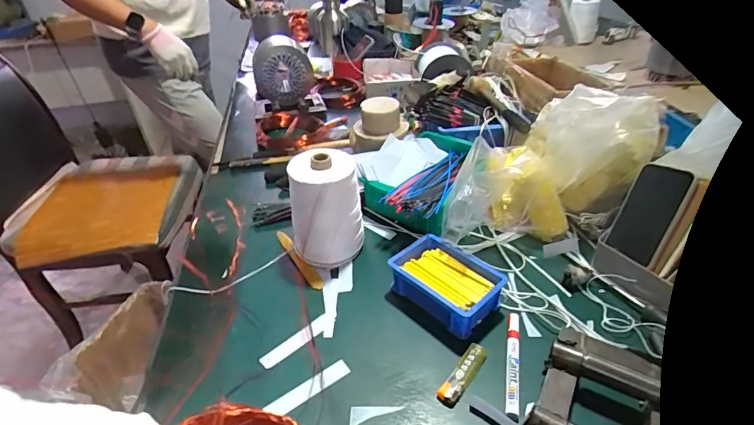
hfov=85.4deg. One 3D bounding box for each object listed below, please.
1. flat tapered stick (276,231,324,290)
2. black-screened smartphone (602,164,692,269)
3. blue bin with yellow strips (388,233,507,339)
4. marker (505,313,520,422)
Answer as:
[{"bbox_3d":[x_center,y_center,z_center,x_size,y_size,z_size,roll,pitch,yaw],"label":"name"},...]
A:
[{"bbox_3d":[-0.132,0.076,0.680,0.019,0.007,0.159,-23,40,-26],"label":"flat tapered stick"},{"bbox_3d":[0.373,0.000,0.568,0.007,0.132,0.074,21,8,-24],"label":"black-screened smartphone"},{"bbox_3d":[0.099,0.101,0.592,0.105,0.054,0.147,-31,45,-33],"label":"blue bin with yellow strips"},{"bbox_3d":[0.166,0.184,0.497,0.017,0.020,0.141,7,37,14],"label":"marker"}]

